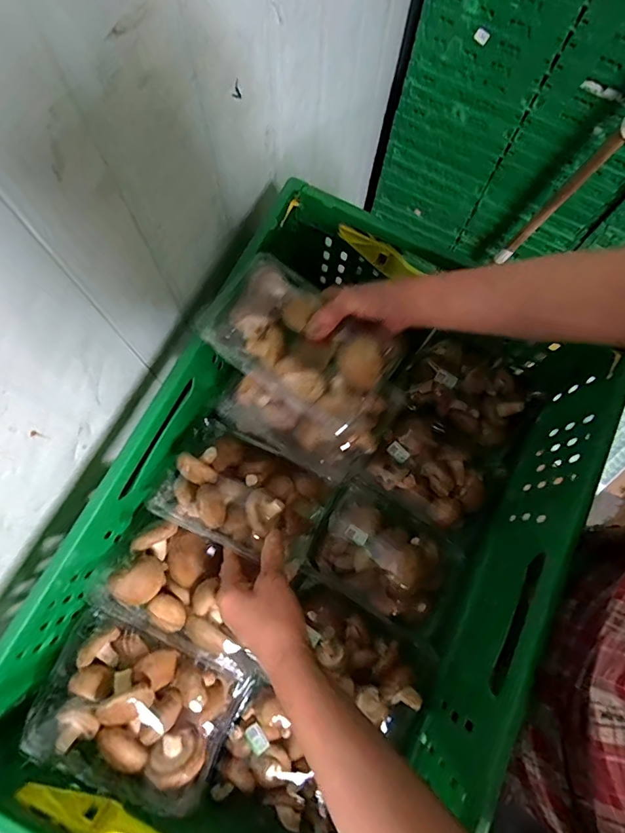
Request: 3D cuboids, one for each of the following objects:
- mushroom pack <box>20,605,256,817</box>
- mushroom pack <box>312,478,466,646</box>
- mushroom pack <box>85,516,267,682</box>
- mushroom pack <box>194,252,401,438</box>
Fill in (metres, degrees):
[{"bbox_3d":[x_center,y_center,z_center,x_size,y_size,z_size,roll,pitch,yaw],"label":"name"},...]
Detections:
[{"bbox_3d":[-0.171,0.275,0.437,0.176,0.071,0.128,21,75,4],"label":"mushroom pack"},{"bbox_3d":[0.094,0.174,0.548,0.182,0.070,0.125,33,76,7],"label":"mushroom pack"},{"bbox_3d":[-0.115,0.169,0.440,0.167,0.057,0.098,23,75,5],"label":"mushroom pack"},{"bbox_3d":[-0.010,-0.071,0.439,0.164,0.071,0.122,32,76,7],"label":"mushroom pack"}]

